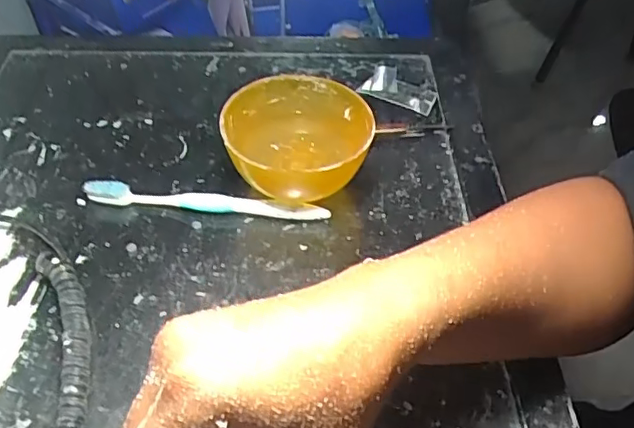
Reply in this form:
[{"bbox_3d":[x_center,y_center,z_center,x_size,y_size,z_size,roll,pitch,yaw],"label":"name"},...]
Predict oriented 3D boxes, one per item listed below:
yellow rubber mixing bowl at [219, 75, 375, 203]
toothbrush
[{"bbox_3d":[-0.015,-0.049,0.443,0.108,0.067,0.102,1,48,-1],"label":"yellow rubber mixing bowl"},{"bbox_3d":[-0.086,-0.010,0.441,0.185,0.020,0.013,5,49,2],"label":"toothbrush"}]

